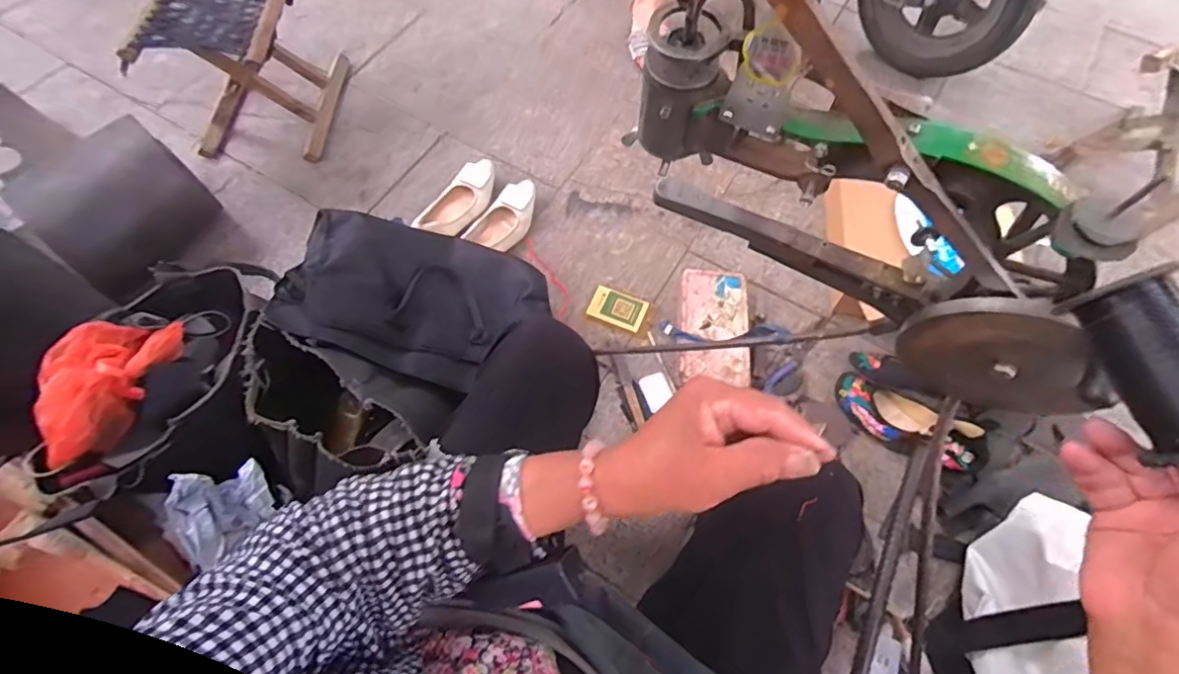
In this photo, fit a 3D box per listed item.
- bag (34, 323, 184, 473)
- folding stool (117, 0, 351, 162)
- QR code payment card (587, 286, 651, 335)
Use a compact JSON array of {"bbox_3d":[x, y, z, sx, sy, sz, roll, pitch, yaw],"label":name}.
[{"bbox_3d":[-0.608,0.062,0.702,0.109,0.097,0.189,-11,65,-6],"label":"bag"},{"bbox_3d":[-0.705,-0.586,1.145,0.266,0.309,0.285,8,64,3],"label":"folding stool"},{"bbox_3d":[0.053,-0.053,1.033,0.102,0.007,0.068,22,66,9],"label":"QR code payment card"}]

